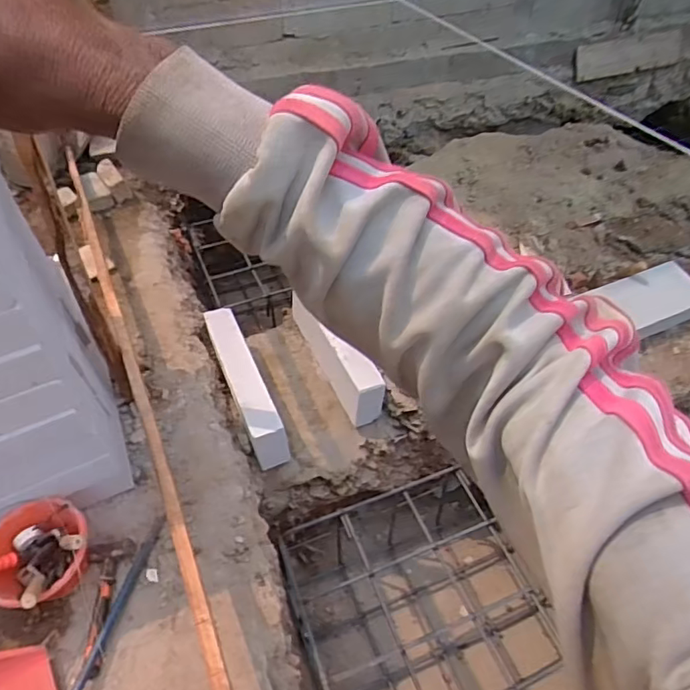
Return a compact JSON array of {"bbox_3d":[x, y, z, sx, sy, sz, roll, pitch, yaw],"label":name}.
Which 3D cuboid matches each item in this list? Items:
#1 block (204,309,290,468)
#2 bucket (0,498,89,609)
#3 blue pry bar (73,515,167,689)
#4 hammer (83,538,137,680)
[{"bbox_3d":[-0.368,0.111,1.916,0.112,0.190,0.652,-19,49,-16],"label":"block"},{"bbox_3d":[-0.775,0.545,1.364,0.278,0.192,0.249,17,49,16],"label":"bucket"},{"bbox_3d":[-0.590,0.720,1.297,0.049,0.055,0.649,7,47,7],"label":"blue pry bar"},{"bbox_3d":[-0.619,0.663,1.369,0.112,0.031,0.316,-2,60,-1],"label":"hammer"}]

